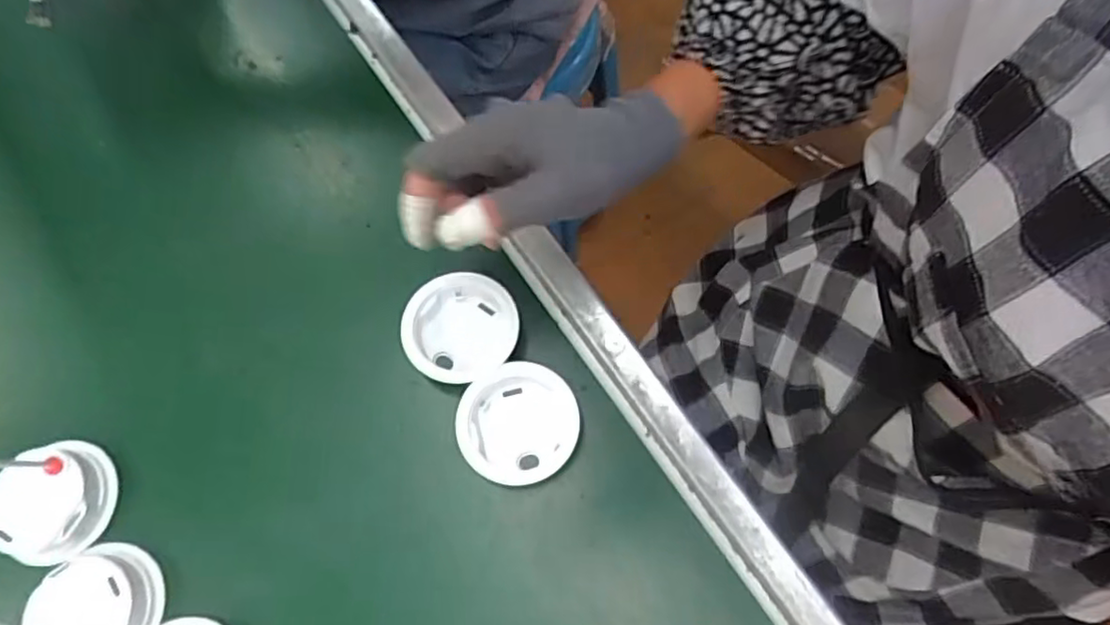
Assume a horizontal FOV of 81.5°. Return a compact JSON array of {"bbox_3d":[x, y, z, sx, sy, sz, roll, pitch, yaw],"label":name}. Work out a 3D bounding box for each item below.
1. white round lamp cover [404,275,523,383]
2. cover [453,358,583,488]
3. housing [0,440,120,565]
[{"bbox_3d":[-0.061,0.011,0.418,0.072,0.022,0.068,-1,70,2],"label":"white round lamp cover"},{"bbox_3d":[-0.022,0.069,0.397,0.070,0.018,0.071,-1,70,2],"label":"cover"},{"bbox_3d":[-0.310,0.096,0.343,0.062,0.134,0.070,6,70,4],"label":"housing"}]

